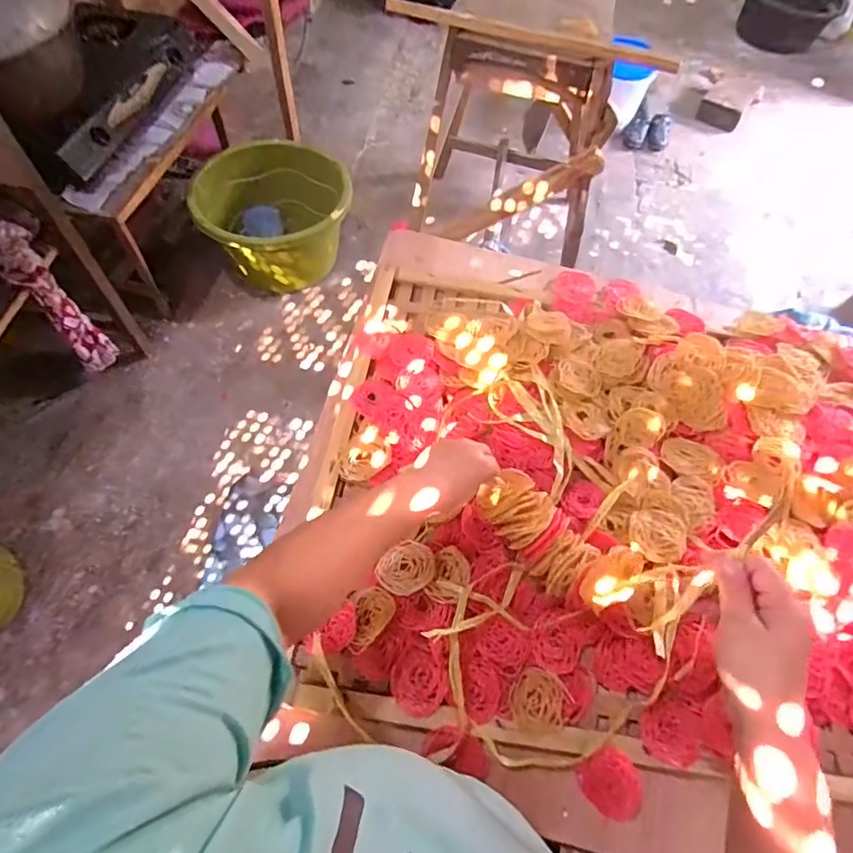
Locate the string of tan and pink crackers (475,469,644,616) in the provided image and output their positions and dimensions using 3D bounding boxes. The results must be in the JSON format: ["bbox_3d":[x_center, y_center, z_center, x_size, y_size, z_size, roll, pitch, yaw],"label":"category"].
[{"bbox_3d":[0.133,0.124,0.558,0.066,0.074,0.183,-36,52,-21],"label":"string of tan and pink crackers"}]

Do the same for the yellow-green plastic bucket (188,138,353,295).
[{"bbox_3d":[-0.517,-0.708,1.773,0.517,0.305,0.397,-35,69,-21],"label":"yellow-green plastic bucket"}]

